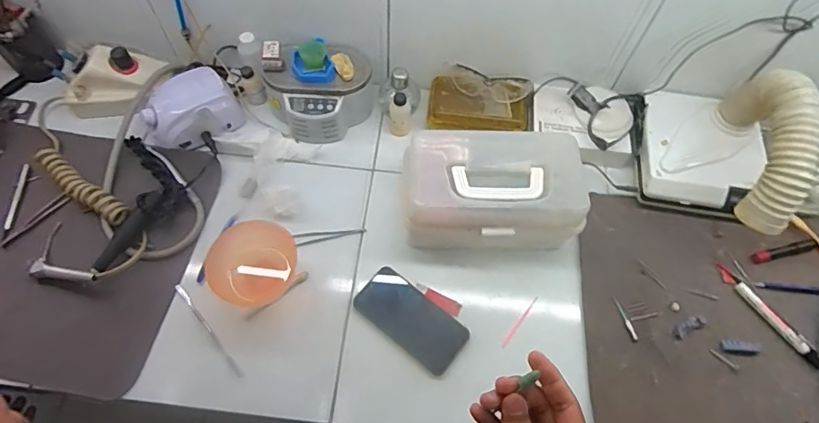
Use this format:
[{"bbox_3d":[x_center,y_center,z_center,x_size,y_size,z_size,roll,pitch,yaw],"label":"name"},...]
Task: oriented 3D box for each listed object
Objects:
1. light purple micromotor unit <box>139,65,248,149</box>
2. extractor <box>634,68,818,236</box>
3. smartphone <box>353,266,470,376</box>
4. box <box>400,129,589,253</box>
[{"bbox_3d":[-0.369,-0.171,0.829,0.158,0.070,0.124,-19,64,-12],"label":"light purple micromotor unit"},{"bbox_3d":[0.471,-0.110,0.731,0.198,0.187,0.246,19,62,8],"label":"extractor"},{"bbox_3d":[0.003,0.157,0.713,0.165,0.008,0.080,37,66,16],"label":"smartphone"},{"bbox_3d":[0.128,-0.025,0.746,0.274,0.124,0.146,-2,61,-4],"label":"box"}]

